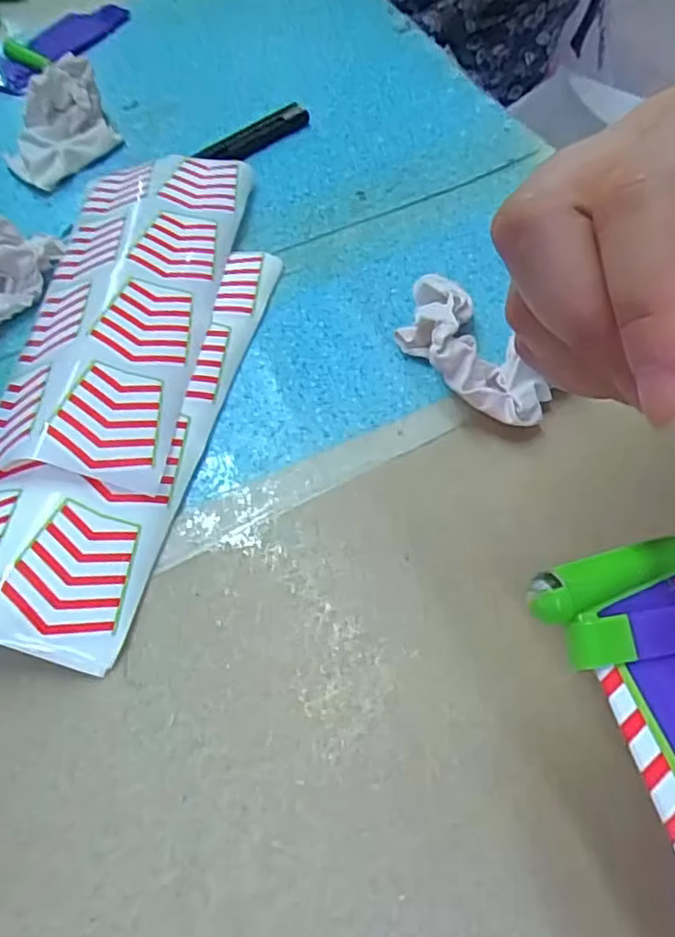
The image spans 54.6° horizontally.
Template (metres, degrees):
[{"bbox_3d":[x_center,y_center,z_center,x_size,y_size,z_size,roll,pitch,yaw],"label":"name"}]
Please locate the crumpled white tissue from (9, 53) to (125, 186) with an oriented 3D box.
[{"bbox_3d":[-0.169,-0.206,0.391,0.066,0.034,0.069,-24,59,-11],"label":"crumpled white tissue"}]

